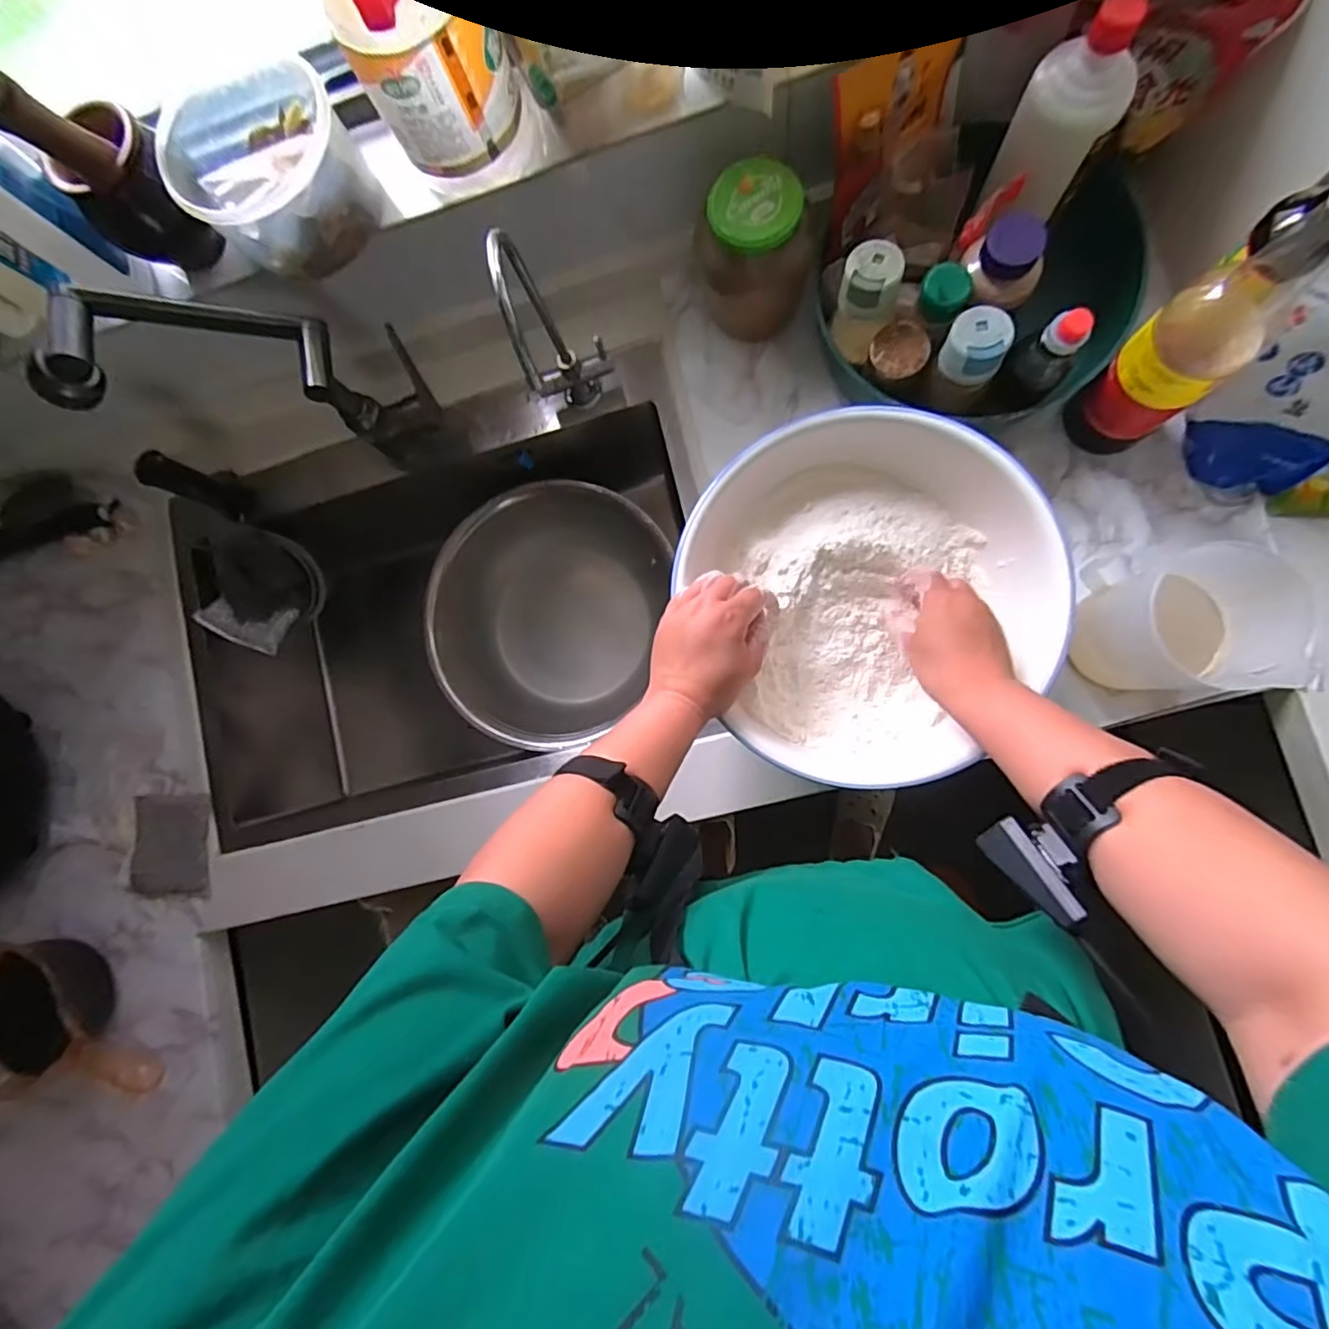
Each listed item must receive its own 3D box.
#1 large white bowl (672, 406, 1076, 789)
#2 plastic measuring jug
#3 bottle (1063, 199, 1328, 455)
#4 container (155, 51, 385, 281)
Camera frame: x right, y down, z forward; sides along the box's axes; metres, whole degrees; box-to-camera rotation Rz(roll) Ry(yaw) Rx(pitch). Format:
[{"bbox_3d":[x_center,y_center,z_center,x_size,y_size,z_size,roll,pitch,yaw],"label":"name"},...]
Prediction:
[{"bbox_3d":[0.164,-0.065,0.555,0.288,0.091,0.313,-1,85,8],"label":"large white bowl"},{"bbox_3d":[0.435,-0.036,0.511,0.101,0.139,0.124,-8,84,7],"label":"plastic measuring jug"},{"bbox_3d":[0.412,-0.251,0.459,0.061,0.280,0.072,-36,82,4],"label":"bottle"},{"bbox_3d":[-0.329,-0.415,0.507,0.134,0.079,0.135,-1,85,8],"label":"container"}]

